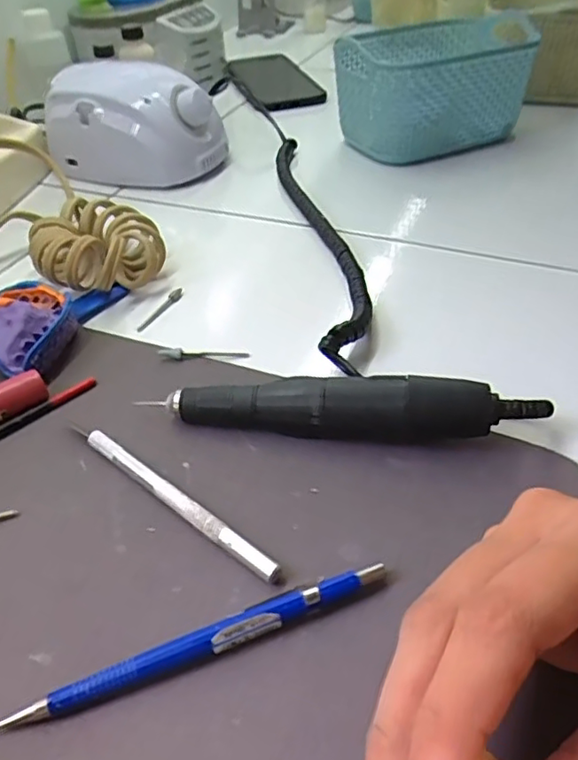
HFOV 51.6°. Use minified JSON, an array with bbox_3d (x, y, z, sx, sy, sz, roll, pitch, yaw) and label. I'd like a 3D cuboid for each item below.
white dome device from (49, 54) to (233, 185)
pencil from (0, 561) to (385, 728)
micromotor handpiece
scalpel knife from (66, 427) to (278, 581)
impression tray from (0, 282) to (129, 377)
[{"bbox_3d":[-0.134,-0.221,0.515,0.142,0.079,0.080,9,43,14],"label":"white dome device"},{"bbox_3d":[-0.028,0.091,0.208,0.133,0.009,0.010,-18,44,-16],"label":"pencil"},{"bbox_3d":[0.025,0.015,0.276,0.172,0.029,0.020,1,42,5],"label":"micromotor handpiece"},{"bbox_3d":[-0.053,0.048,0.258,0.126,0.007,0.008,28,50,30],"label":"scalpel knife"},{"bbox_3d":[-0.144,-0.042,0.352,0.072,0.026,0.094,20,46,24],"label":"impression tray"}]

